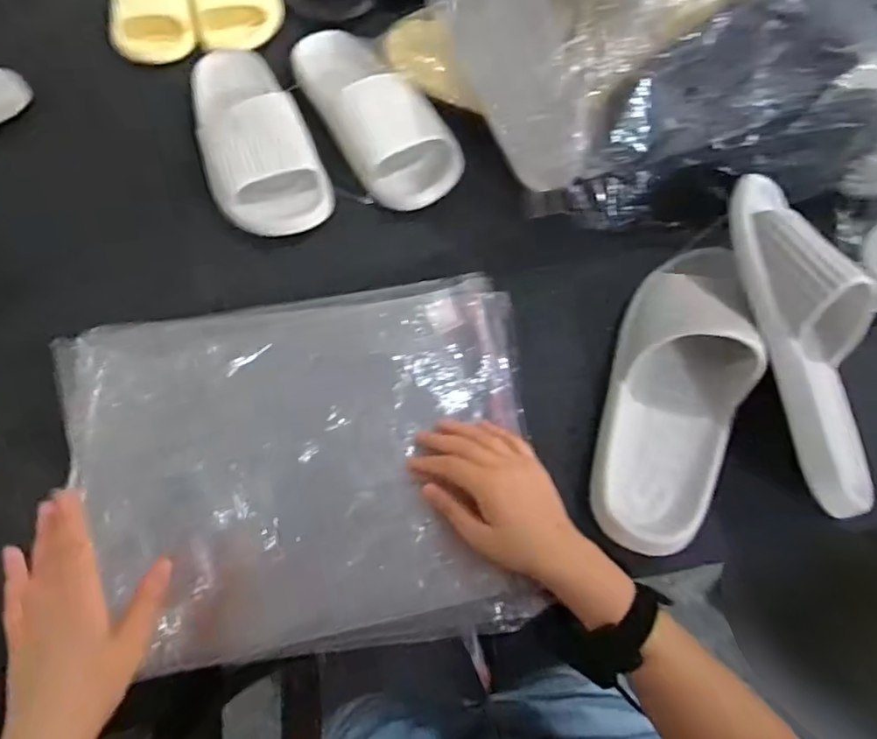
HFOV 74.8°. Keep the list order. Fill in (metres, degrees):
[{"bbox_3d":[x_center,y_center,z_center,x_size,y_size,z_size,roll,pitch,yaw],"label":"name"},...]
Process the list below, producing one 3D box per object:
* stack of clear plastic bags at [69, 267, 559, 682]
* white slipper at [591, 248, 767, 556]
[{"bbox_3d":[-0.118,0.076,0.490,0.392,0.035,0.301,-7,72,-3],"label":"stack of clear plastic bags"},{"bbox_3d":[0.201,0.018,0.483,0.103,0.078,0.265,14,68,8],"label":"white slipper"}]

